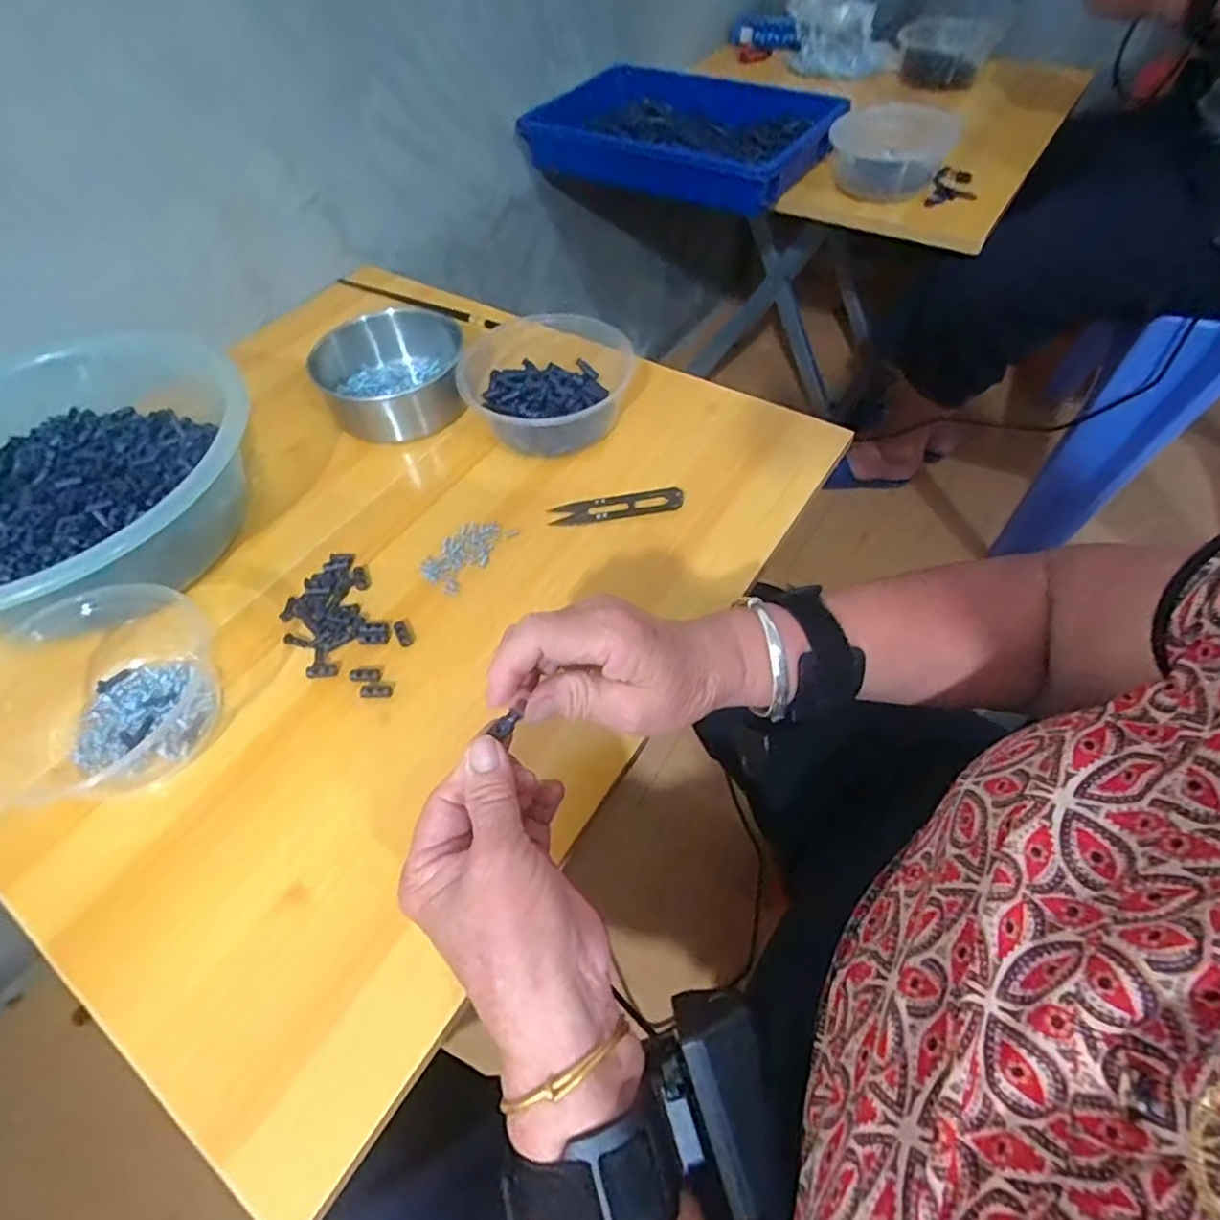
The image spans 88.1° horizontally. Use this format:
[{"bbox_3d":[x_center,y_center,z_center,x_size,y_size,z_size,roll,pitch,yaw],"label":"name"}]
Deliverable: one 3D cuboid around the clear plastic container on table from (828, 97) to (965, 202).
[{"bbox_3d":[0.311,-0.508,0.705,0.128,0.063,0.137,15,57,13],"label":"clear plastic container on table"}]

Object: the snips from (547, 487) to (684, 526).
[{"bbox_3d":[0.005,-0.080,0.481,0.101,0.010,0.024,-6,57,-3],"label":"snips"}]

